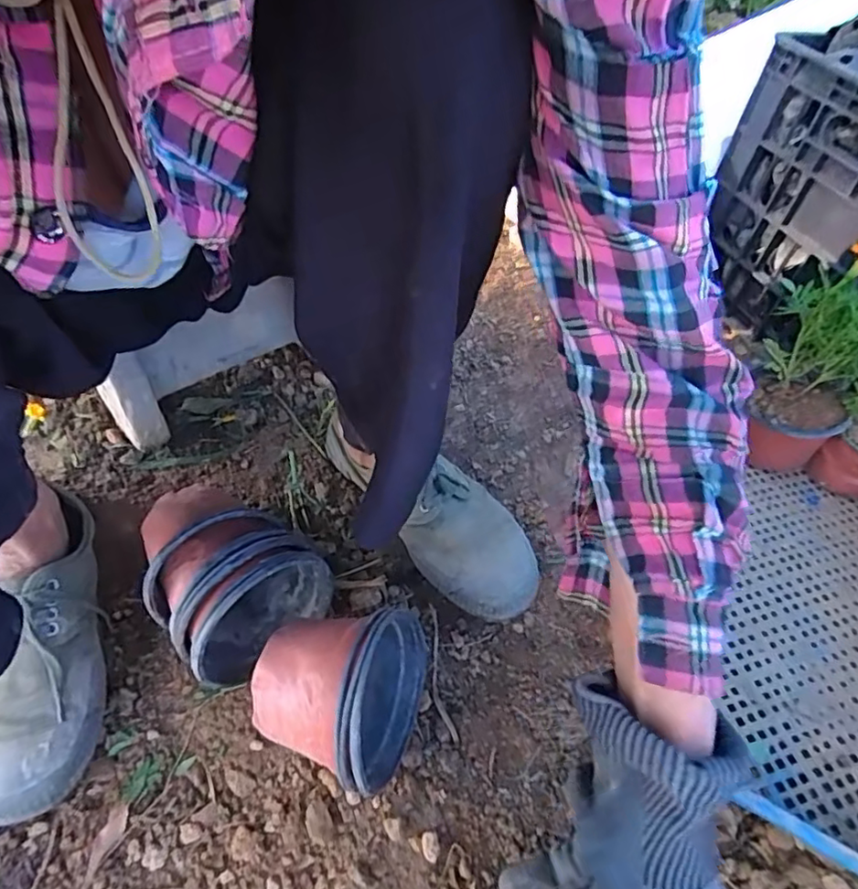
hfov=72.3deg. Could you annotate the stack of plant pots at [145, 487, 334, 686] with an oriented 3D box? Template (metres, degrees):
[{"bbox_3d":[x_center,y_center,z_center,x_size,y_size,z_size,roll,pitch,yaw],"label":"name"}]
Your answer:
[{"bbox_3d":[-0.143,0.084,0.403,0.098,0.089,0.116,-35,62,-30],"label":"stack of plant pots"}]

